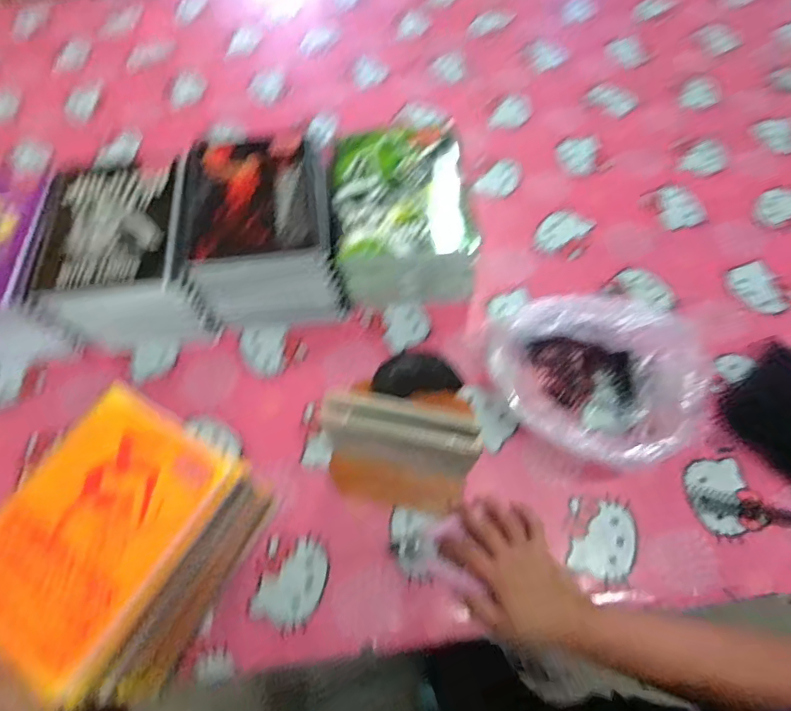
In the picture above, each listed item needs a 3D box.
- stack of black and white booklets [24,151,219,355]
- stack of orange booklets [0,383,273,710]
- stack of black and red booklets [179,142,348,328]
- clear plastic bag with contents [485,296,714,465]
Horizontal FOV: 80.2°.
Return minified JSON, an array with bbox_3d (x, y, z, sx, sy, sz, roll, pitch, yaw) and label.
[{"bbox_3d":[-0.318,-0.123,0.585,0.167,0.119,0.206,-9,64,-3],"label":"stack of black and white booklets"},{"bbox_3d":[-0.242,0.166,0.437,0.170,0.116,0.203,27,68,14],"label":"stack of orange booklets"},{"bbox_3d":[-0.160,-0.152,0.594,0.167,0.120,0.220,-9,64,-3],"label":"stack of black and red booklets"},{"bbox_3d":[0.203,0.021,0.503,0.192,0.113,0.143,26,67,13],"label":"clear plastic bag with contents"}]

